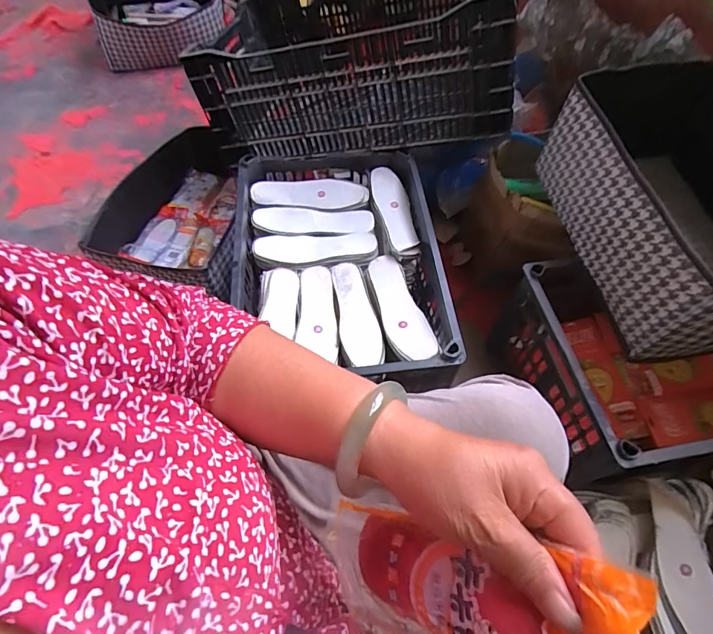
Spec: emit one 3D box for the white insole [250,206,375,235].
[{"bbox_3d":[-0.084,-0.186,0.838,0.228,0.008,0.062,0,62,0],"label":"white insole"}]

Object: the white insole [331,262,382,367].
[{"bbox_3d":[-0.001,-0.011,0.746,0.064,0.013,0.197,-9,62,-5],"label":"white insole"}]

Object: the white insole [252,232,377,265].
[{"bbox_3d":[-0.076,-0.129,0.810,0.221,0.014,0.067,-3,62,-2],"label":"white insole"}]

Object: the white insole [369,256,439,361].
[{"bbox_3d":[0.071,-0.018,0.739,0.068,0.025,0.211,-16,63,-9],"label":"white insole"}]

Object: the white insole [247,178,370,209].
[{"bbox_3d":[-0.092,-0.247,0.860,0.224,0.010,0.075,-1,62,-1],"label":"white insole"}]

